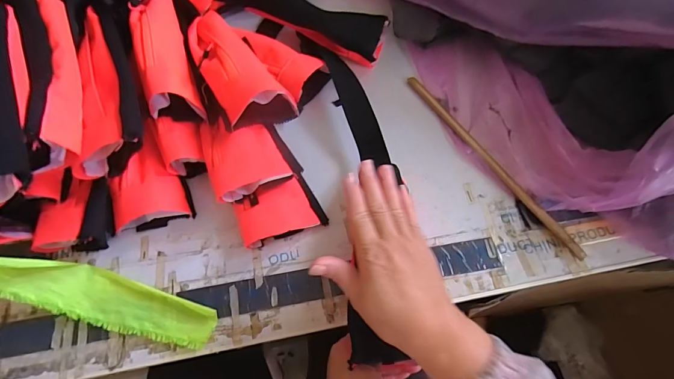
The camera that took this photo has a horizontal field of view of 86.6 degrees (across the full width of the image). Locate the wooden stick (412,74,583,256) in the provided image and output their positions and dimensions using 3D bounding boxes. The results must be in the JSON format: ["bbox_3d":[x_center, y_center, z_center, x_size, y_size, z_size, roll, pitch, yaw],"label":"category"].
[{"bbox_3d":[0.211,-0.045,0.500,0.019,0.010,0.334,-30,68,-13],"label":"wooden stick"}]

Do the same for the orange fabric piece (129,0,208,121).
[{"bbox_3d":[-0.227,-0.183,0.464,0.057,0.058,0.198,-18,66,-9],"label":"orange fabric piece"}]

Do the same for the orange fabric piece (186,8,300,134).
[{"bbox_3d":[-0.137,-0.163,0.460,0.090,0.050,0.219,-29,68,-13],"label":"orange fabric piece"}]

